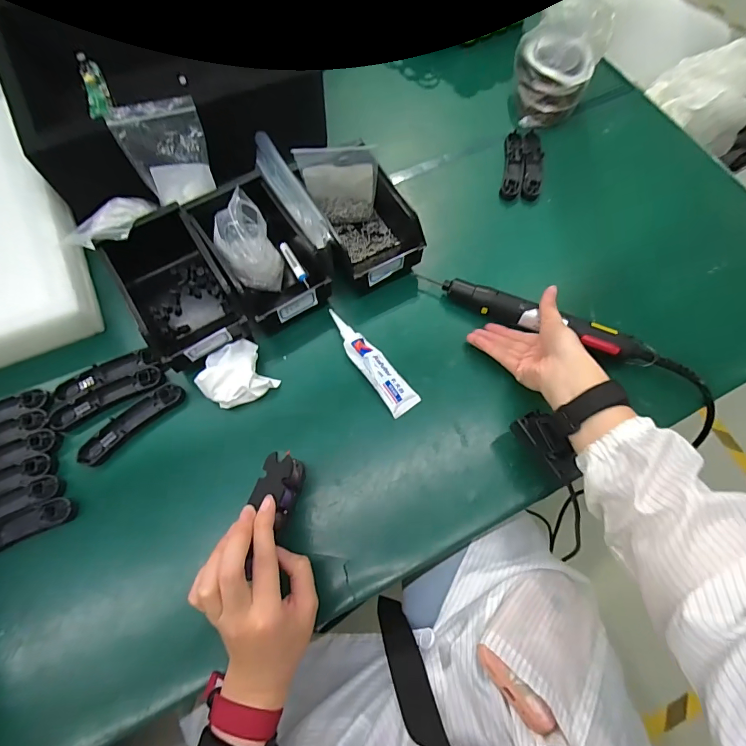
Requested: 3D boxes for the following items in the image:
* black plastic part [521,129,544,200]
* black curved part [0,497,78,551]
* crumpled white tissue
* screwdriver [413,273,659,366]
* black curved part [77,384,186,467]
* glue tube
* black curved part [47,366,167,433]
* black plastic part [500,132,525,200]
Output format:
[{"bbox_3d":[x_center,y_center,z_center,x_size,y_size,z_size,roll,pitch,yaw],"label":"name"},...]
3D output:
[{"bbox_3d":[0.238,-0.314,0.612,0.029,0.012,0.128,8,70,1],"label":"black plastic part"},{"bbox_3d":[-0.369,0.164,0.418,0.129,0.031,0.027,-25,73,-10],"label":"black curved part"},{"bbox_3d":[-0.160,0.003,0.477,0.075,0.036,0.072,-30,74,-11],"label":"crumpled white tissue"},{"bbox_3d":[0.194,-0.068,0.505,0.288,0.038,0.033,24,71,7],"label":"screwdriver"},{"bbox_3d":[-0.270,0.054,0.460,0.122,0.030,0.029,-40,76,-14],"label":"black curved part"},{"bbox_3d":[-0.003,-0.017,0.485,0.036,0.015,0.148,-34,74,-12],"label":"glue tube"},{"bbox_3d":[-0.299,0.027,0.466,0.122,0.019,0.028,-27,73,-11],"label":"black curved part"},{"bbox_3d":[0.211,-0.314,0.613,0.031,0.013,0.121,10,70,2],"label":"black plastic part"}]

